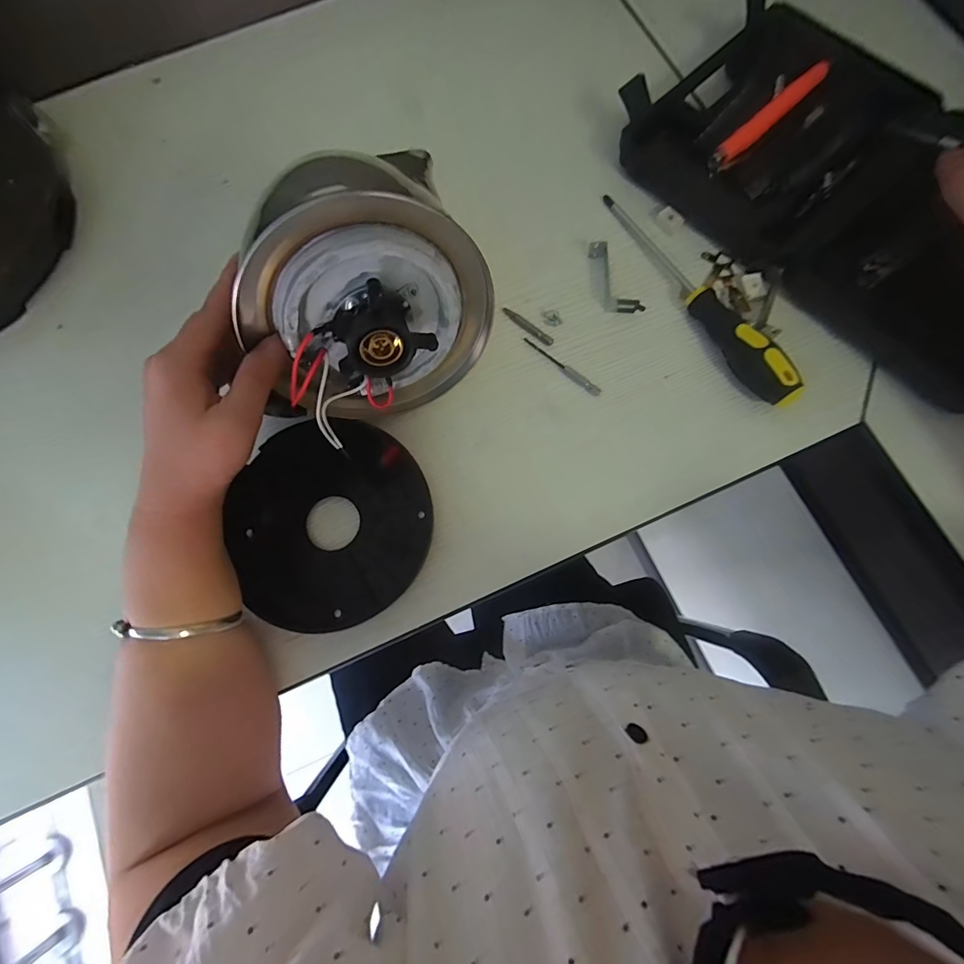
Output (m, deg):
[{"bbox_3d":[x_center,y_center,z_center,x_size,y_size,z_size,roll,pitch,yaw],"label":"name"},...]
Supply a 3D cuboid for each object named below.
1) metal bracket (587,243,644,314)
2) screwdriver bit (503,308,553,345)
[{"bbox_3d":[0.101,-0.160,0.347,0.023,0.015,0.066,-26,78,-5],"label":"metal bracket"},{"bbox_3d":[0.036,-0.124,0.344,0.048,0.004,0.008,40,81,9],"label":"screwdriver bit"}]

